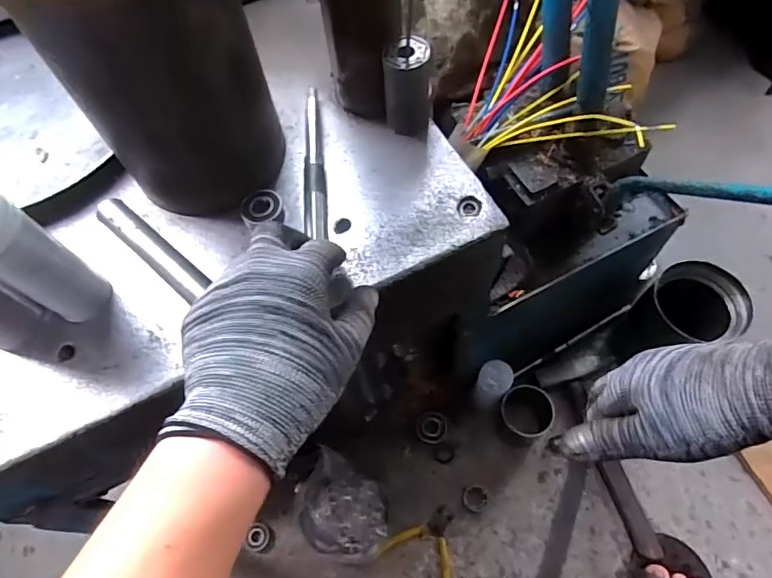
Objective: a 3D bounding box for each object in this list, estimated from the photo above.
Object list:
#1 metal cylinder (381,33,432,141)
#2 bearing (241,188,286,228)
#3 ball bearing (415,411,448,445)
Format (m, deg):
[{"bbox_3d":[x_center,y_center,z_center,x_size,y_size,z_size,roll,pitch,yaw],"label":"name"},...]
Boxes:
[{"bbox_3d":[0.019,-0.167,0.428,0.038,0.078,0.032,-1,62,3],"label":"metal cylinder"},{"bbox_3d":[-0.100,-0.065,0.420,0.033,0.013,0.032,-2,62,3],"label":"bearing"},{"bbox_3d":[0.068,0.204,0.755,0.044,0.007,0.045,-1,80,8],"label":"ball bearing"}]

